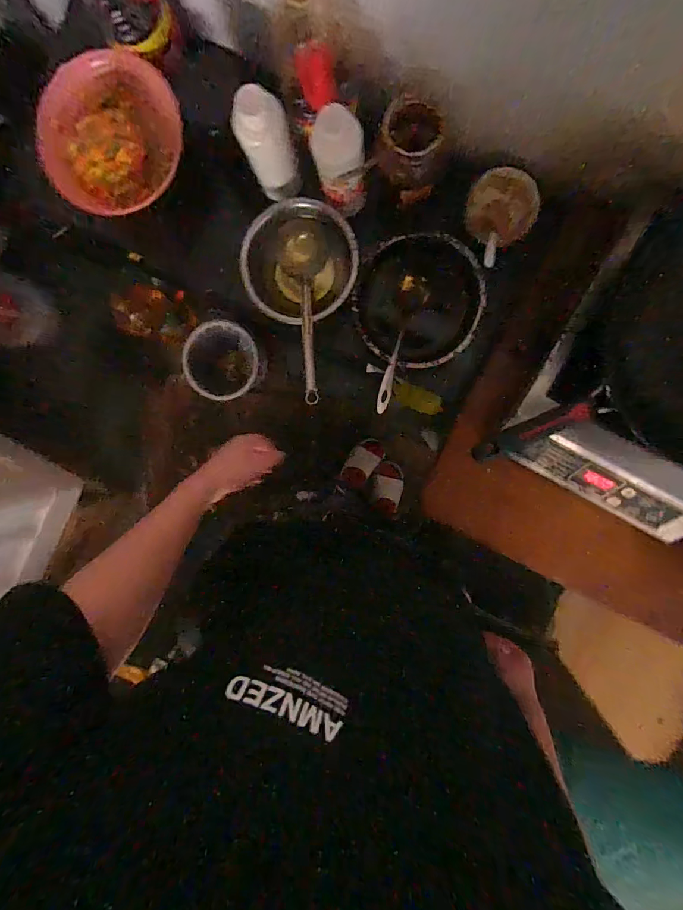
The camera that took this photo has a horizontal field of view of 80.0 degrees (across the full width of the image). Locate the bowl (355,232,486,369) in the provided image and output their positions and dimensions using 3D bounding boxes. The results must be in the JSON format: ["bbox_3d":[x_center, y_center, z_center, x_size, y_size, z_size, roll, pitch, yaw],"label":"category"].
[{"bbox_3d":[0.137,-0.267,0.722,0.223,0.057,0.222,1,97,5],"label":"bowl"}]

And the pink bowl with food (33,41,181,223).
[{"bbox_3d":[-0.391,-0.534,0.706,0.225,0.080,0.202,-34,106,3],"label":"pink bowl with food"}]

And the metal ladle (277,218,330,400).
[{"bbox_3d":[-0.063,-0.235,0.696,0.085,0.063,0.305,-2,83,5],"label":"metal ladle"}]

